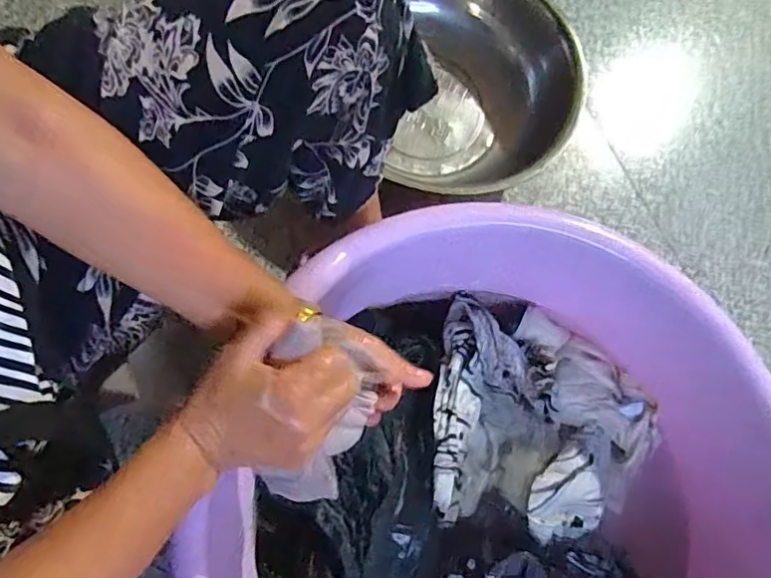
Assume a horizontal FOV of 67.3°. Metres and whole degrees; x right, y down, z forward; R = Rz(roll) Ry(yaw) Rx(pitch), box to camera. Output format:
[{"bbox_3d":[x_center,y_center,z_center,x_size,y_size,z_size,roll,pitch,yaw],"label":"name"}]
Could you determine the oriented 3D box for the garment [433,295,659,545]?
[{"bbox_3d":[0.182,0.148,0.654,0.253,0.081,0.242,8,63,2],"label":"garment"}]

